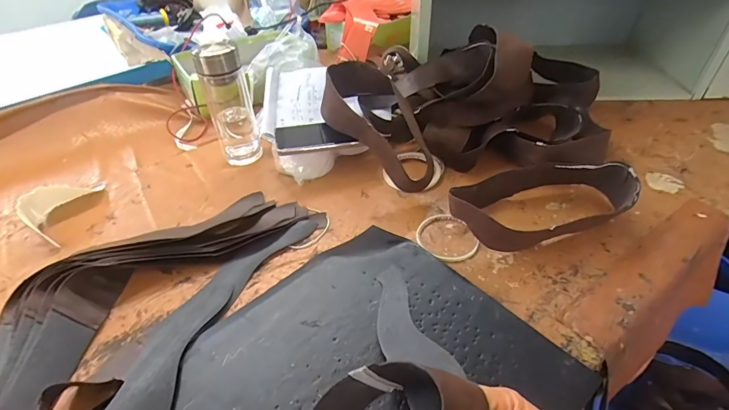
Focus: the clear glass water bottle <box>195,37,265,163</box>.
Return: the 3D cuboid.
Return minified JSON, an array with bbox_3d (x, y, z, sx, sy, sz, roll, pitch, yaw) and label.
[{"bbox_3d":[-0.226,-0.172,0.652,0.070,0.189,0.059,-16,43,-16],"label":"clear glass water bottle"}]

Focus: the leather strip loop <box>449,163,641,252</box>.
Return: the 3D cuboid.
[{"bbox_3d":[0.246,-0.006,0.541,0.261,0.068,0.115,-12,42,-11],"label":"leather strip loop"}]

